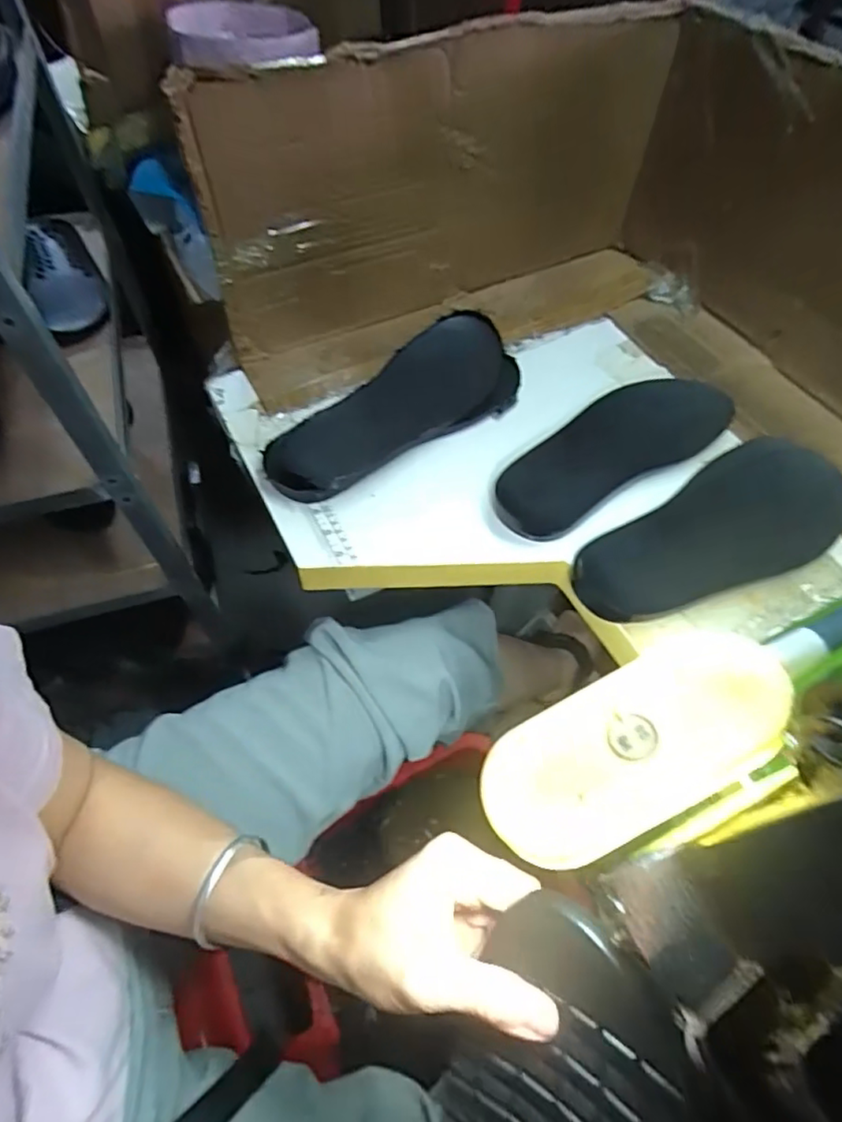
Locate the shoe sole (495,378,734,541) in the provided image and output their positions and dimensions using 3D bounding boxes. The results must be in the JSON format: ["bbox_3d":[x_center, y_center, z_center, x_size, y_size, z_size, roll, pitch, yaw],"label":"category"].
[{"bbox_3d":[0.175,-0.105,0.558,0.261,0.026,0.092,-29,63,-17],"label":"shoe sole"}]

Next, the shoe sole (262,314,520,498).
[{"bbox_3d":[-0.025,-0.155,0.578,0.280,0.035,0.120,-33,64,-19],"label":"shoe sole"}]

